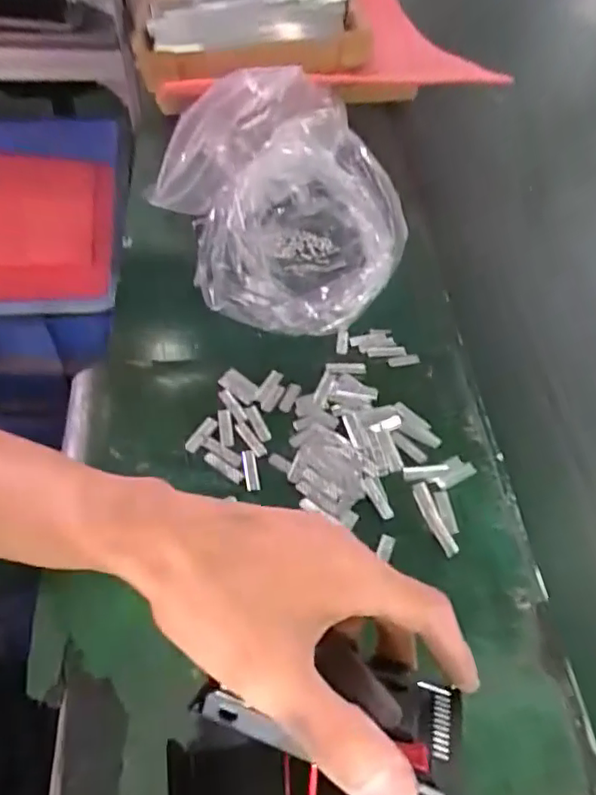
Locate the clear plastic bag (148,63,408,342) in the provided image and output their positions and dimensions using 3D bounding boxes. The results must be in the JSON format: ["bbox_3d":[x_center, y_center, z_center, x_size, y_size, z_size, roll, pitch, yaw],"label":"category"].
[{"bbox_3d":[-0.005,-0.180,0.511,0.184,0.152,0.245,-22,58,-18],"label":"clear plastic bag"}]

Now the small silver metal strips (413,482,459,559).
[{"bbox_3d":[0.089,0.079,0.395,0.013,0.005,0.053,-13,55,-13],"label":"small silver metal strips"}]

